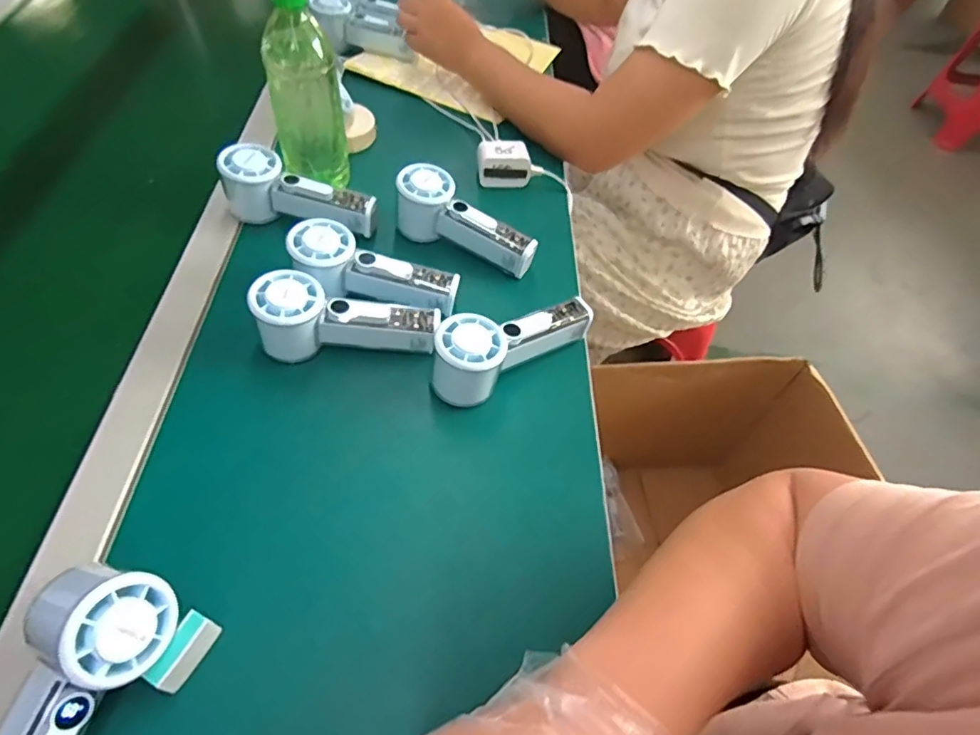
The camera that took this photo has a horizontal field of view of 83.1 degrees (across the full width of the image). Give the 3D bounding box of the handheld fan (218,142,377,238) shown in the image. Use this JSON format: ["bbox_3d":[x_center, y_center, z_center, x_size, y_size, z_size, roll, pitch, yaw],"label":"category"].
[{"bbox_3d":[-0.189,-0.181,0.561,0.151,0.058,0.052,8,54,0],"label":"handheld fan"}]

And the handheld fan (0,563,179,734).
[{"bbox_3d":[-0.238,0.183,0.289,0.079,0.064,0.150,15,54,5],"label":"handheld fan"}]

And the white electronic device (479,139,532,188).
[{"bbox_3d":[0.017,-0.241,0.649,0.061,0.040,0.045,-1,54,-6],"label":"white electronic device"}]

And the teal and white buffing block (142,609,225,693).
[{"bbox_3d":[-0.182,0.169,0.330,0.016,0.022,0.041,21,55,10],"label":"teal and white buffing block"}]

